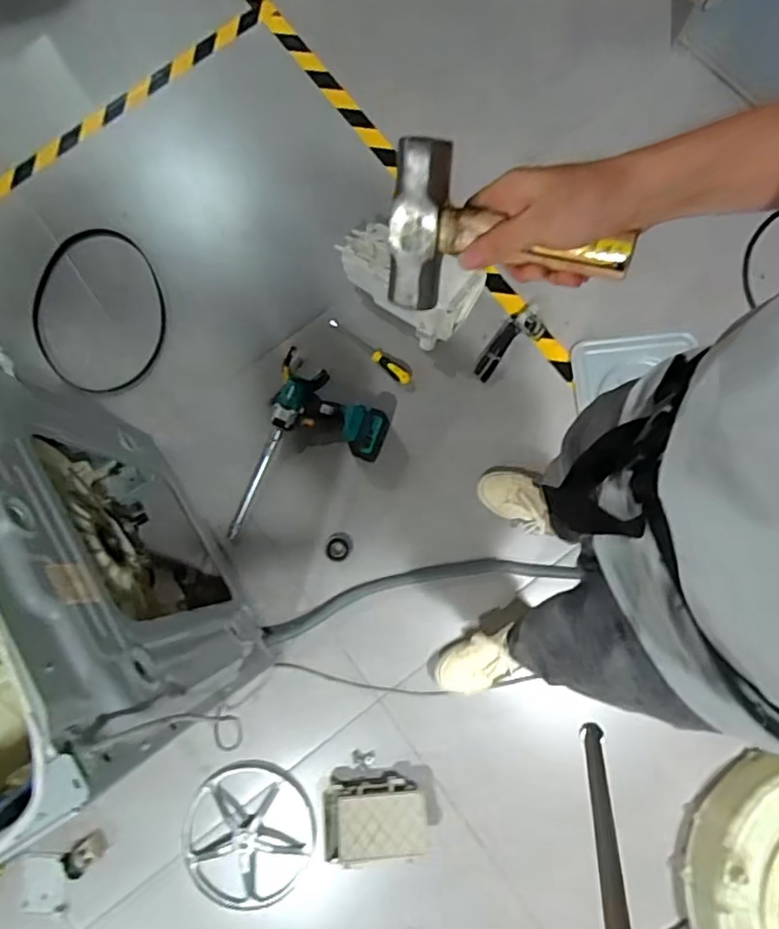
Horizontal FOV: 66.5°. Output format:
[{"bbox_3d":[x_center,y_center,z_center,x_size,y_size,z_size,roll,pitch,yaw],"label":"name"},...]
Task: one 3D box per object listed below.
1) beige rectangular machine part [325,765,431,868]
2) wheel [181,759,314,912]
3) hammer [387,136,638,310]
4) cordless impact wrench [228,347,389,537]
[{"bbox_3d":[-0.028,0.710,1.209,0.204,0.092,0.141,-1,81,2],"label":"beige rectangular machine part"},{"bbox_3d":[-0.292,0.772,1.240,0.264,0.051,0.278,0,81,2],"label":"wheel"},{"bbox_3d":[0.083,-0.164,0.417,0.164,0.038,0.111,6,118,9],"label":"hammer"},{"bbox_3d":[-0.161,-0.048,1.328,0.272,0.065,0.399,14,82,5],"label":"cordless impact wrench"}]

